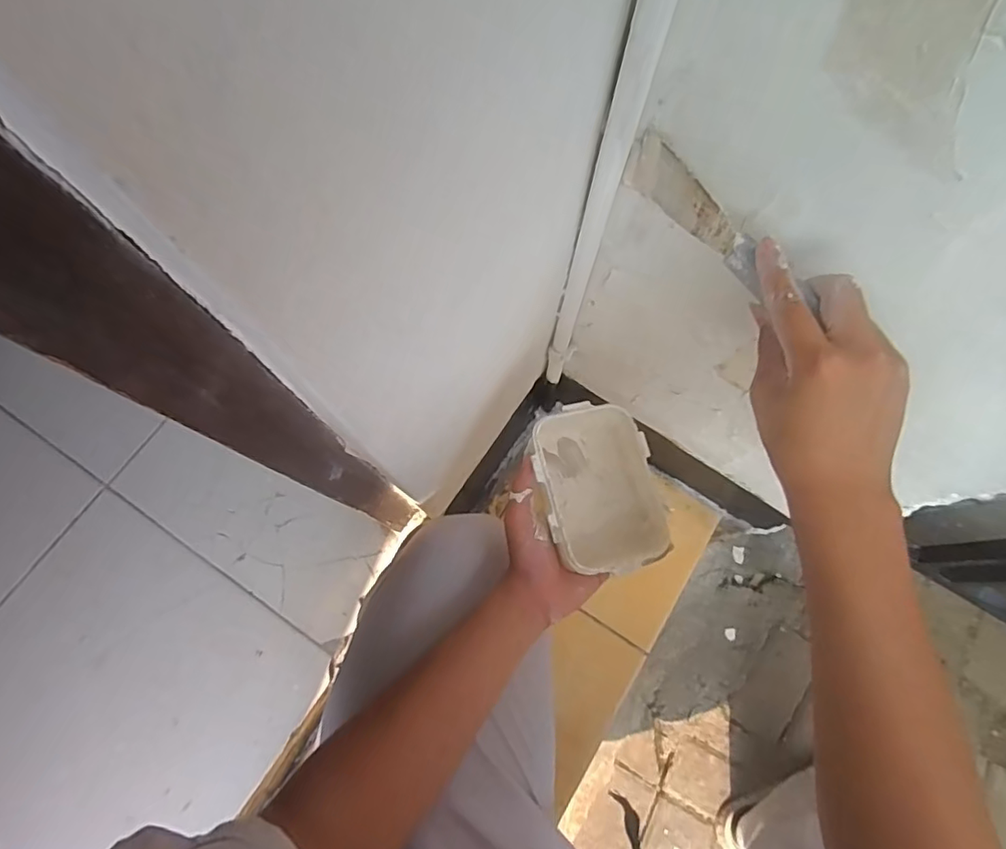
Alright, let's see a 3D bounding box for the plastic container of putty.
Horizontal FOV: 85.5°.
[{"bbox_3d":[0.081,0.054,0.483,0.100,0.060,0.145,-13,74,-6],"label":"plastic container of putty"}]

